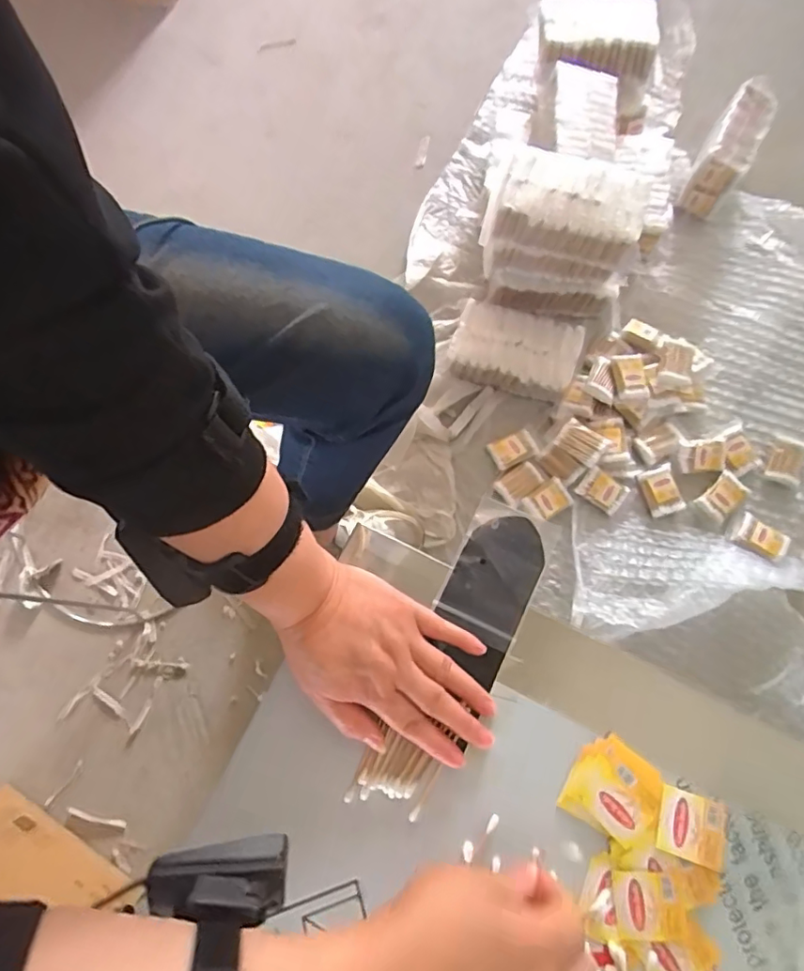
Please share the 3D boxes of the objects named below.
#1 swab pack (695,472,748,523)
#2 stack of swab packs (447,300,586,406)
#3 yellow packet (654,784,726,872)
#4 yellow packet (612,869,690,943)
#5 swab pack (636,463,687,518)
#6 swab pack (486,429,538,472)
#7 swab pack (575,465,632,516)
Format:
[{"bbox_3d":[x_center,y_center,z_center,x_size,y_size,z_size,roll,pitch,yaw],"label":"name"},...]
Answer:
[{"bbox_3d":[0.518,0.019,0.873,0.073,0.009,0.051,-42,79,-10],"label":"swab pack"},{"bbox_3d":[0.189,-0.226,0.907,0.203,0.074,0.119,14,75,4],"label":"stack of swab packs"},{"bbox_3d":[0.196,0.230,0.364,0.048,0.004,0.040,22,67,-2],"label":"yellow packet"},{"bbox_3d":[0.162,0.274,0.351,0.043,0.006,0.039,0,75,0],"label":"yellow packet"},{"bbox_3d":[0.426,0.010,0.890,0.057,0.015,0.076,-18,75,-5],"label":"swab pack"},{"bbox_3d":[0.184,-0.059,0.903,0.069,0.030,0.049,-21,76,-5],"label":"swab pack"},{"bbox_3d":[0.327,0.007,0.882,0.073,0.017,0.053,33,77,9],"label":"swab pack"}]

